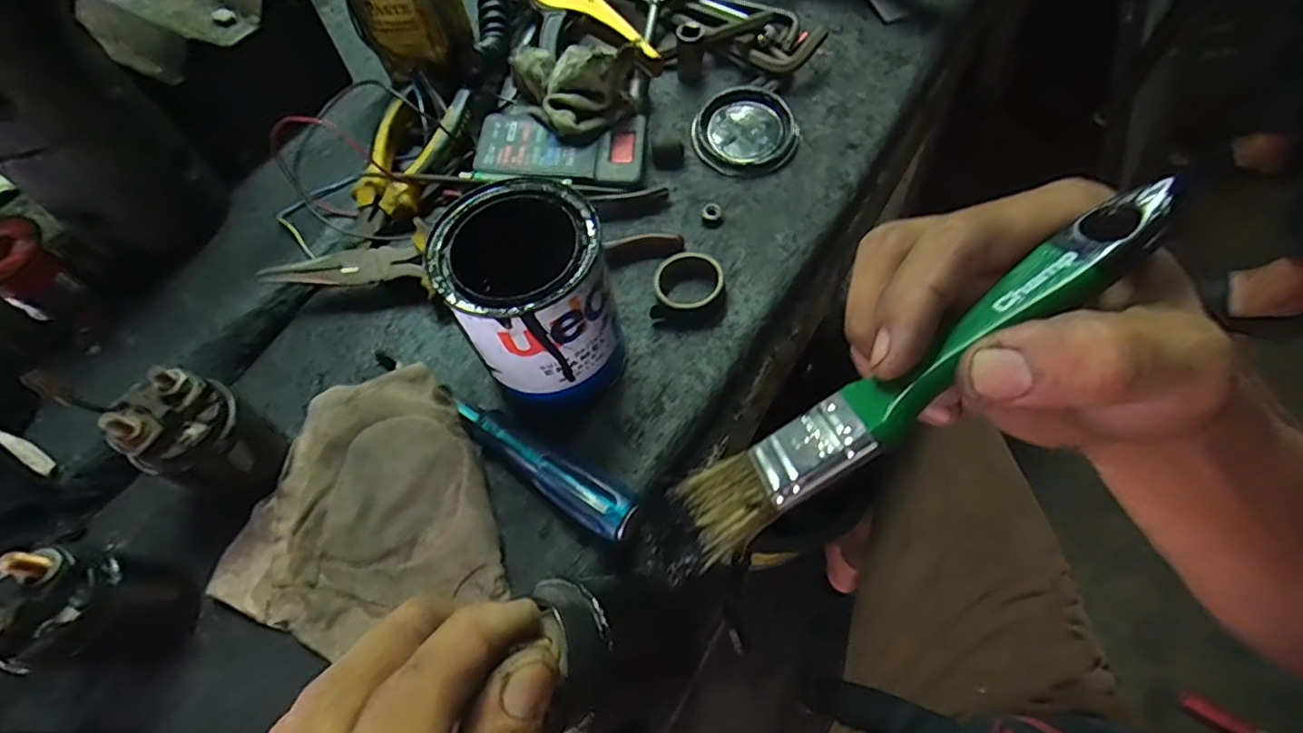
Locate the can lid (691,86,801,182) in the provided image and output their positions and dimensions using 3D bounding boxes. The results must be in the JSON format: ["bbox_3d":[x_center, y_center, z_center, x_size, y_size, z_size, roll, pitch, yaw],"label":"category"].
[{"bbox_3d":[0.070,-0.171,0.436,0.070,0.020,0.070,-2,61,3],"label":"can lid"}]

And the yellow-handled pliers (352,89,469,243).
[{"bbox_3d":[-0.175,-0.144,0.417,0.058,0.028,0.126,20,64,15],"label":"yellow-handled pliers"}]

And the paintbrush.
[{"bbox_3d":[0.075,0.002,0.176,0.158,0.009,0.025,-38,62,10],"label":"paintbrush"}]

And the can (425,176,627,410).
[{"bbox_3d":[-0.061,-0.033,0.321,0.077,0.110,0.080,-2,61,3],"label":"can"}]

